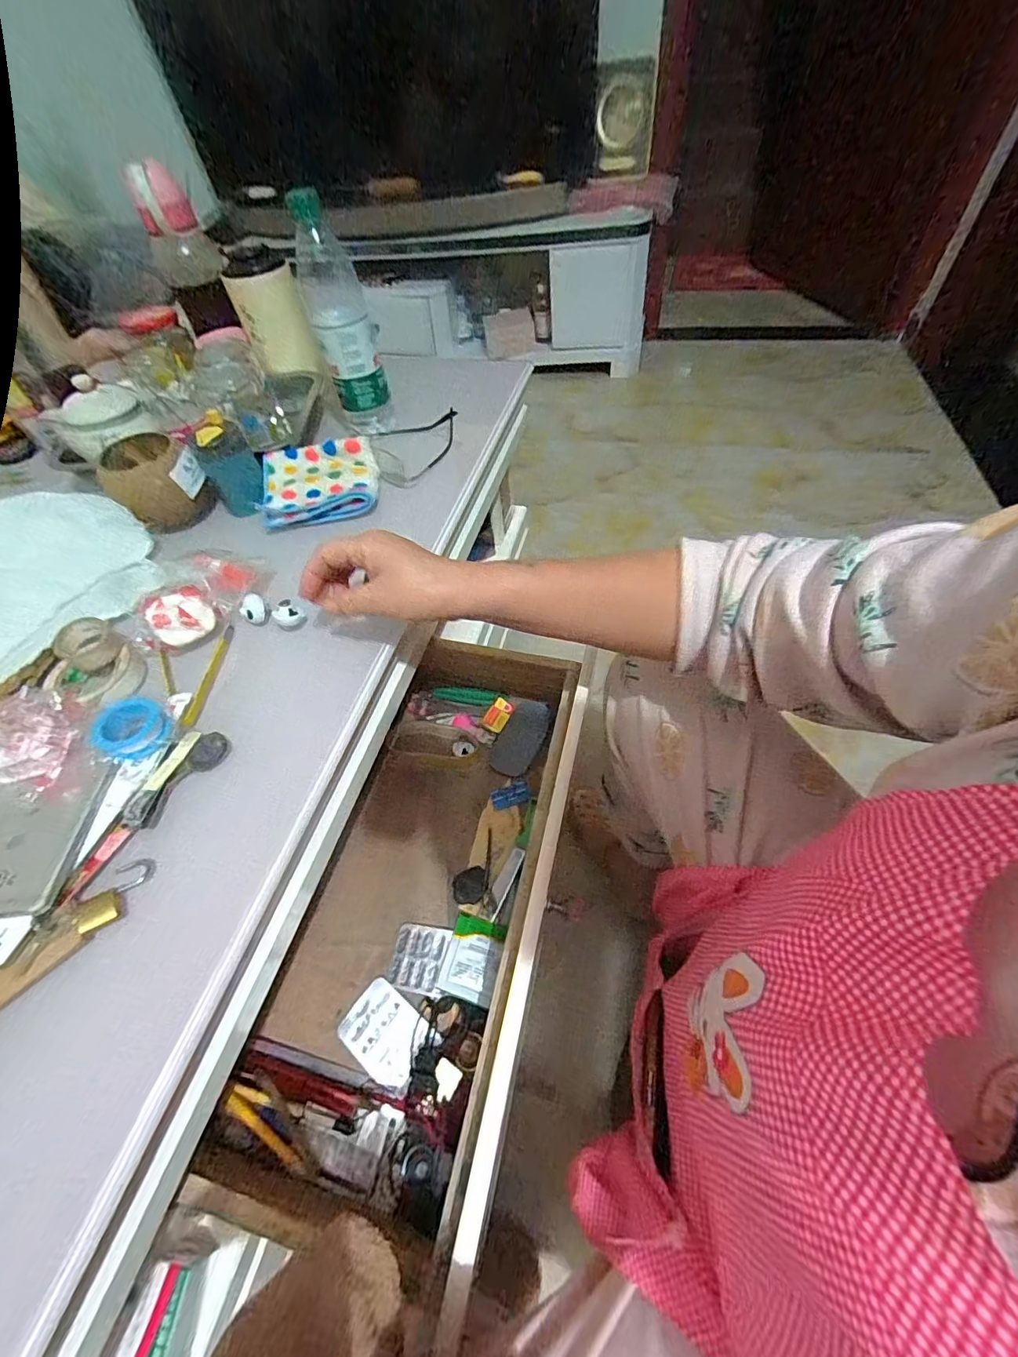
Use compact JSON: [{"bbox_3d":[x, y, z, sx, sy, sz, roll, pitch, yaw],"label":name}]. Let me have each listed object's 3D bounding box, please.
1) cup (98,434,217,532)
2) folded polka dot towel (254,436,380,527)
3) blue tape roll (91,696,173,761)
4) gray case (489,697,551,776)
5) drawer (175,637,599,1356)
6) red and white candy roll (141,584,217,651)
[{"bbox_3d":[-0.382,-0.212,0.528,0.097,0.068,0.085,37,65,27],"label":"cup"},{"bbox_3d":[-0.211,-0.222,0.546,0.122,0.030,0.109,-10,54,-3],"label":"folded polka dot towel"},{"bbox_3d":[-0.269,0.035,0.349,0.036,0.026,0.041,27,60,22],"label":"blue tape roll"},{"bbox_3d":[0.014,0.066,0.575,0.052,0.017,0.097,19,57,17],"label":"gray case"},{"bbox_3d":[-0.073,0.176,0.461,0.225,0.106,0.482,9,55,11],"label":"drawer"},{"bbox_3d":[-0.281,-0.051,0.415,0.051,0.037,0.031,-26,56,-14],"label":"red and white candy roll"}]

